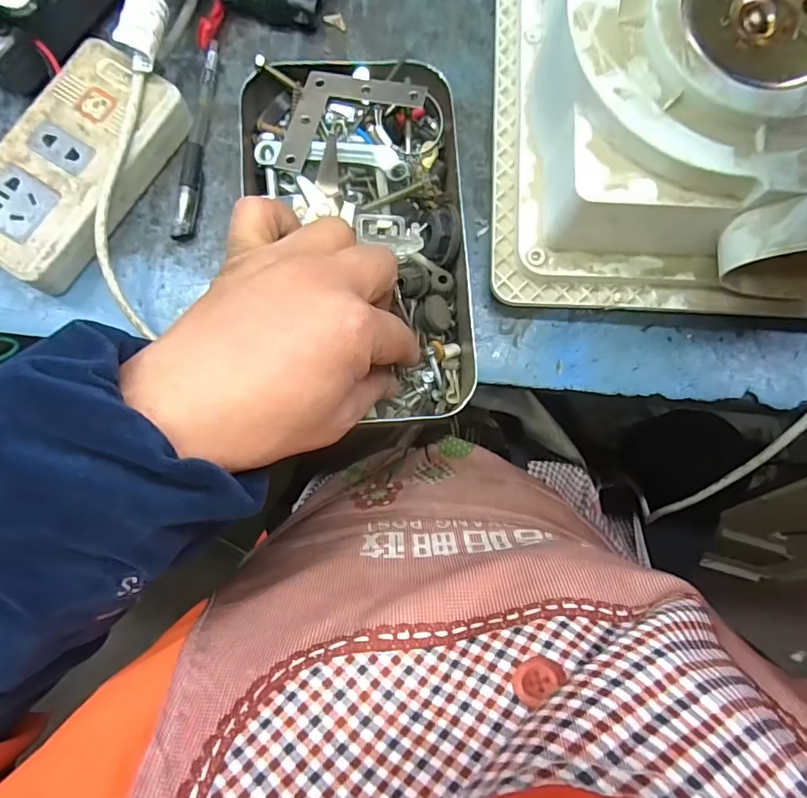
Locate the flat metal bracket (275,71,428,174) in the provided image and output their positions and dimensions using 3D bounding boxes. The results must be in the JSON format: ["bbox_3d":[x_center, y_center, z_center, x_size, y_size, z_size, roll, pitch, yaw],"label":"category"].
[{"bbox_3d":[-0.027,-0.150,0.281,0.069,0.004,0.068,11,74,1],"label":"flat metal bracket"}]

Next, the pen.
[{"bbox_3d":[-0.134,-0.169,0.334,0.013,0.010,0.135,5,82,-2],"label":"pen"}]

